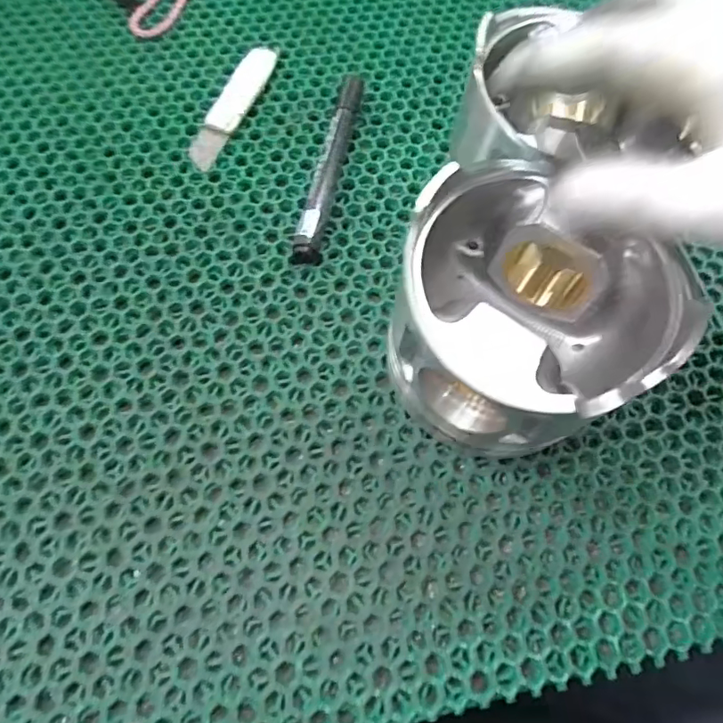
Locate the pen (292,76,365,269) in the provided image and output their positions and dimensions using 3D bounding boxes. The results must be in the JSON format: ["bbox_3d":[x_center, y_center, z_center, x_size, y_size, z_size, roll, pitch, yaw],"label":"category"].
[{"bbox_3d":[-0.017,-0.130,0.325,0.016,0.017,0.155,13,68,2],"label":"pen"}]

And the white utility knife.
[{"bbox_3d":[-0.086,-0.173,0.345,0.022,0.007,0.108,21,68,6],"label":"white utility knife"}]

